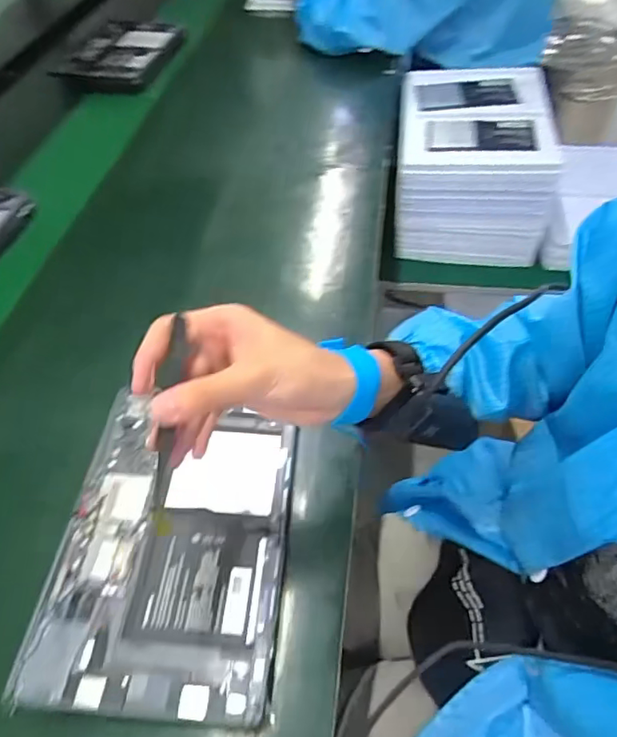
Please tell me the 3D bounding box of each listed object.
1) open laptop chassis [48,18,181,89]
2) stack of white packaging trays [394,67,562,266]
[{"bbox_3d":[-0.336,-0.588,1.006,0.175,0.029,0.225,10,55,7],"label":"open laptop chassis"},{"bbox_3d":[0.292,-0.379,1.002,0.244,0.197,0.328,5,50,7],"label":"stack of white packaging trays"}]

